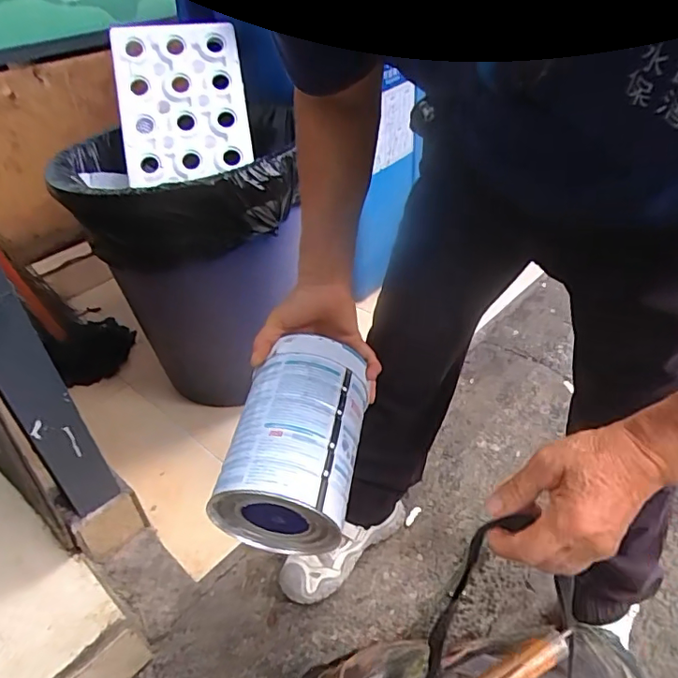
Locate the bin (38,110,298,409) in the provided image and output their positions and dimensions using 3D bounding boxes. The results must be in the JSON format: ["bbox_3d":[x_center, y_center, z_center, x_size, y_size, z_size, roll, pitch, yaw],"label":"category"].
[{"bbox_3d":[-0.265,-0.127,1.108,0.418,0.523,0.378,-11,35,-3],"label":"bin"}]

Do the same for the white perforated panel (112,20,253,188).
[{"bbox_3d":[-0.315,-0.478,1.082,0.245,0.316,0.024,-9,2,-14],"label":"white perforated panel"}]

